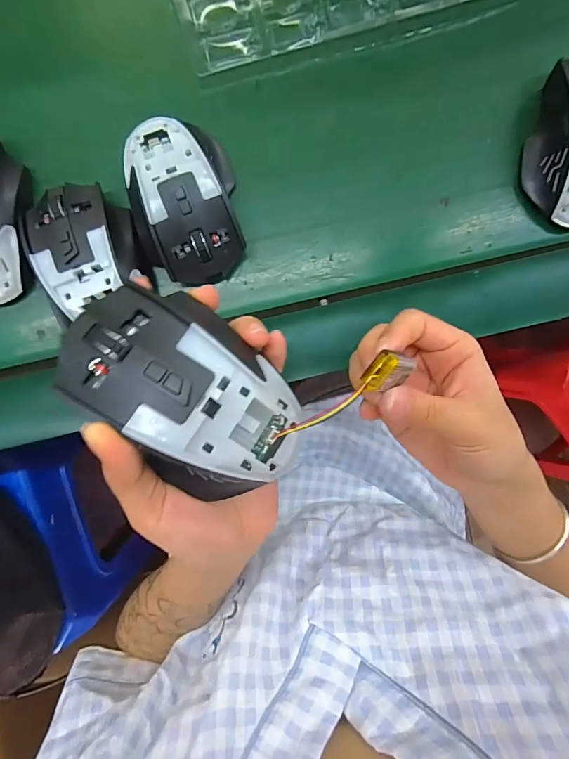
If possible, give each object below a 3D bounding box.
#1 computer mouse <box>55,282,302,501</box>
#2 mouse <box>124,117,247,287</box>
[{"bbox_3d":[-0.043,0.009,0.170,0.107,0.036,0.066,43,93,-4],"label":"computer mouse"},{"bbox_3d":[-0.070,-0.124,0.274,0.070,0.040,0.111,-10,95,0],"label":"mouse"}]

